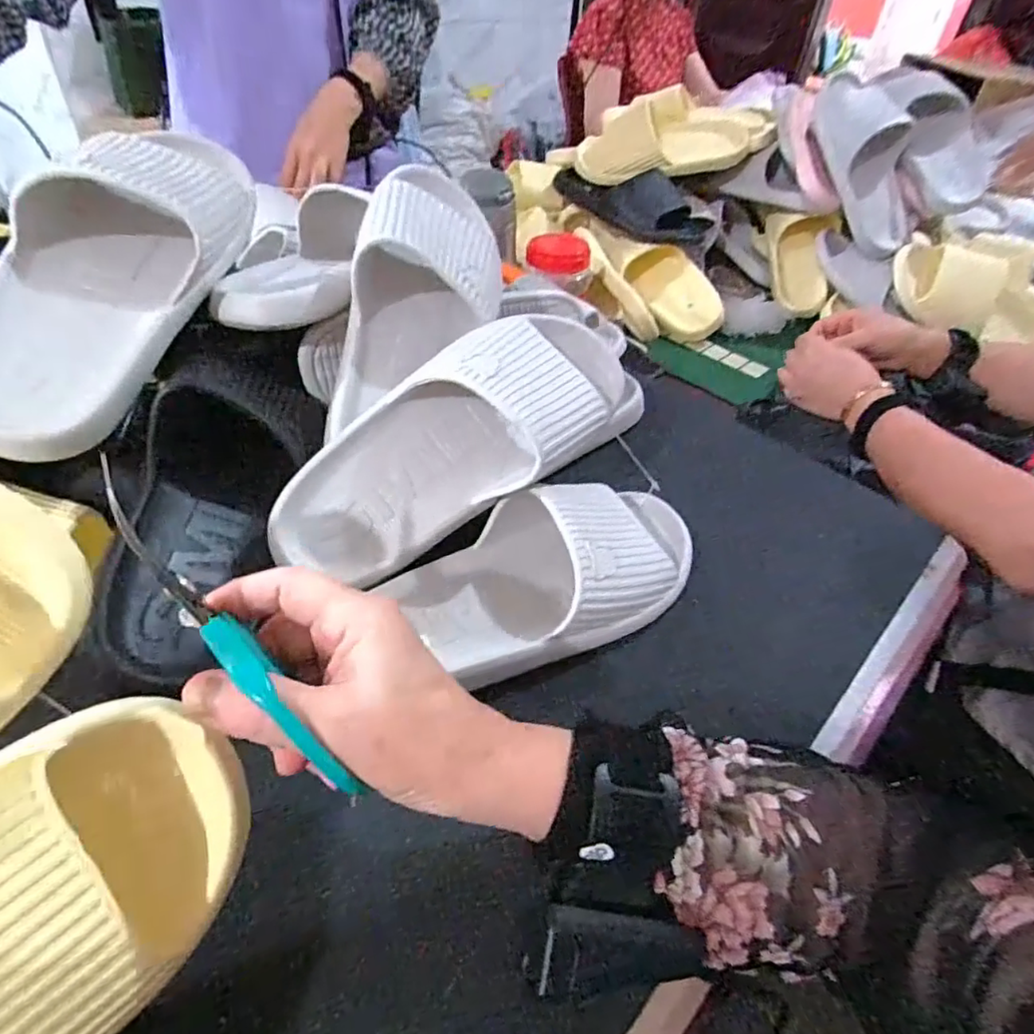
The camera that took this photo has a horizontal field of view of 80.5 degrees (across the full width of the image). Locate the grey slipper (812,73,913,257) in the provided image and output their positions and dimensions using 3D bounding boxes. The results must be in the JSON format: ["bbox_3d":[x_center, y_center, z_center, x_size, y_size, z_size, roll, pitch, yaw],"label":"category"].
[{"bbox_3d":[0.527,-0.529,0.903,0.078,0.269,0.101,-28,12,-30],"label":"grey slipper"}]

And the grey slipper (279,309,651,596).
[{"bbox_3d":[-0.034,-0.046,0.396,0.264,0.090,0.109,-33,53,-9],"label":"grey slipper"}]

